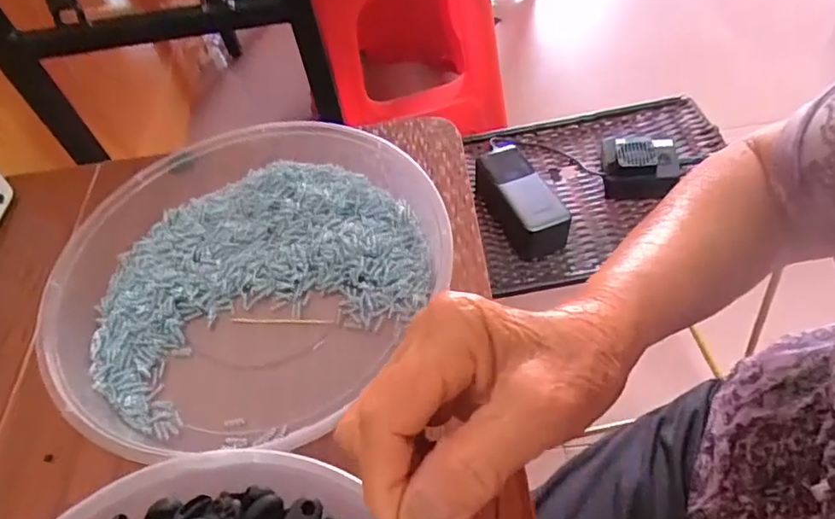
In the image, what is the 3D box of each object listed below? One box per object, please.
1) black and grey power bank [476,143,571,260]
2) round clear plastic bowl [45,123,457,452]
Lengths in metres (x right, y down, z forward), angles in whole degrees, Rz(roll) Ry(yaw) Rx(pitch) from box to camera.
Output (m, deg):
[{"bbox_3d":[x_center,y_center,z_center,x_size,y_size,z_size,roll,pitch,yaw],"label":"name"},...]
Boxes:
[{"bbox_3d":[0.114,-0.073,0.646,0.068,0.051,0.144,-20,54,-8],"label":"black and grey power bank"},{"bbox_3d":[-0.103,0.002,0.354,0.234,0.039,0.223,-2,53,3],"label":"round clear plastic bowl"}]

